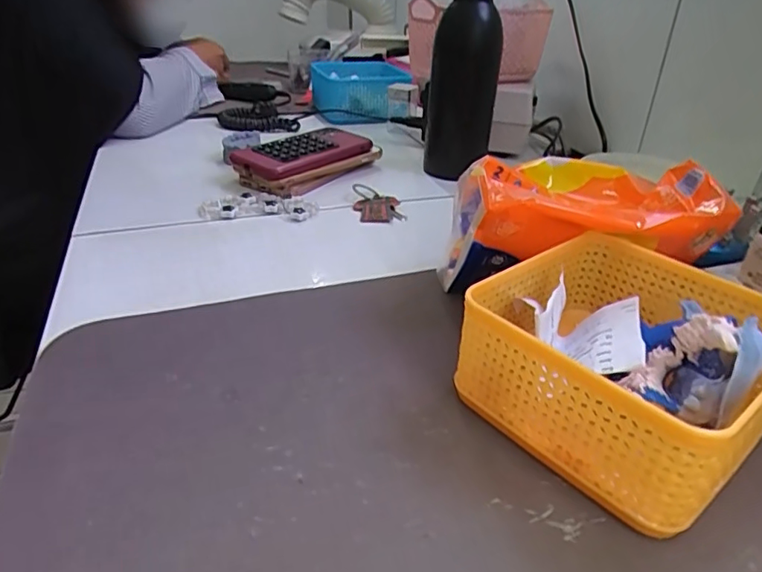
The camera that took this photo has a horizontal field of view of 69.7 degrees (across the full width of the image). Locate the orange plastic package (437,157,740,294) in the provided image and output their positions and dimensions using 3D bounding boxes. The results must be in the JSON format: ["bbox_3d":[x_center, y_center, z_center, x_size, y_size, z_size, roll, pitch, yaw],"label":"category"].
[{"bbox_3d":[0.127,-0.036,0.366,0.174,0.085,0.067,-1,31,-5],"label":"orange plastic package"}]

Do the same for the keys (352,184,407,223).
[{"bbox_3d":[-0.004,-0.083,0.540,0.045,0.013,0.066,-6,32,-11],"label":"keys"}]

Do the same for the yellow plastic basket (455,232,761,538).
[{"bbox_3d":[0.127,0.037,0.285,0.133,0.064,0.132,-25,40,-36],"label":"yellow plastic basket"}]

